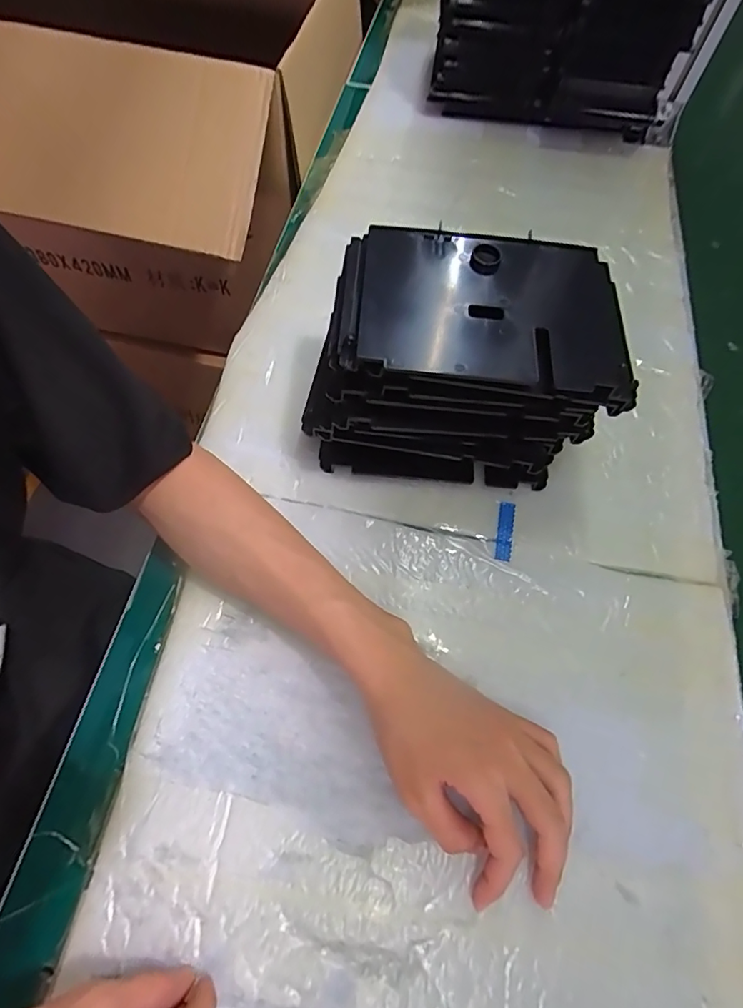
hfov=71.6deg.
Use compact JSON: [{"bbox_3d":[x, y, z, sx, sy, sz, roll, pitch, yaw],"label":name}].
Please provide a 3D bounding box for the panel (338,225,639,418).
[{"bbox_3d":[0.082,-0.125,0.348,0.192,0.031,0.126,6,64,1],"label":"panel"}]

